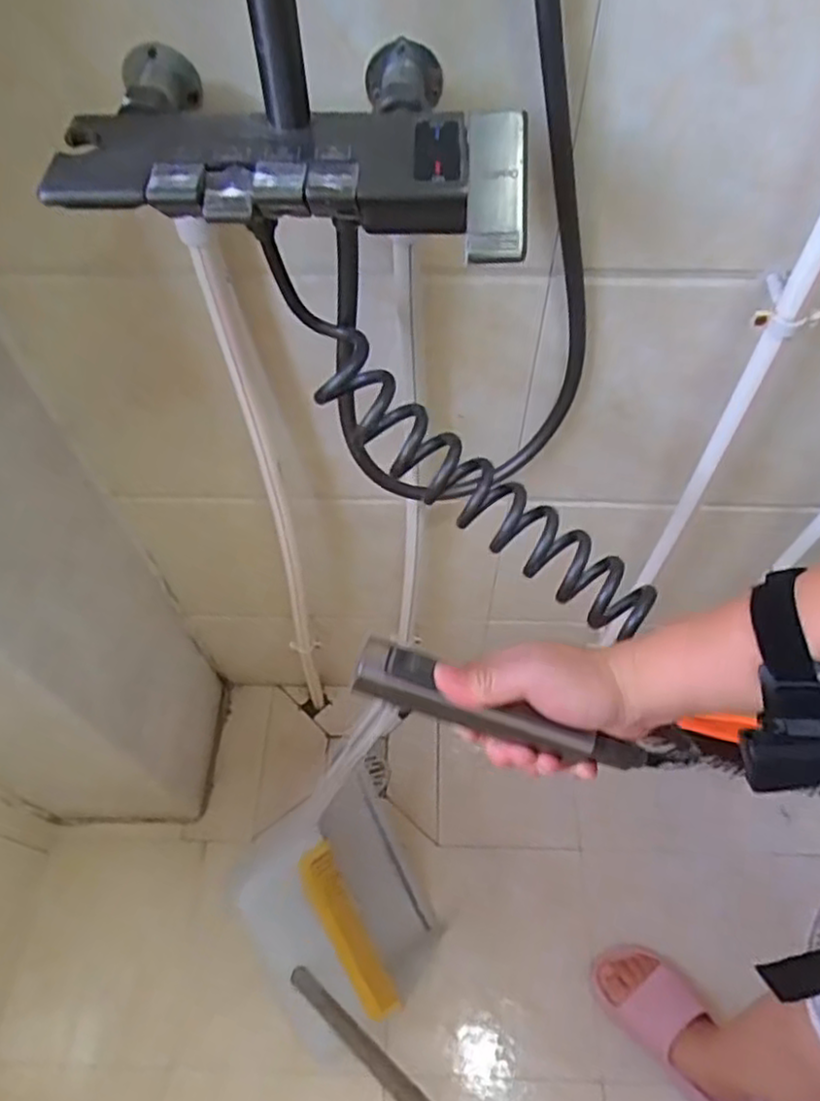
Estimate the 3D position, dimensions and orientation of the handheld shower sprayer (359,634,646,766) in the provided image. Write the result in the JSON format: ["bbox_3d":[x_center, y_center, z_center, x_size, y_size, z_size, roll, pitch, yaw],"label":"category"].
[{"bbox_3d":[0.054,0.093,0.414,0.174,0.023,0.030,21,58,-3],"label":"handheld shower sprayer"}]

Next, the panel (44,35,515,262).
[{"bbox_3d":[-0.063,-0.232,0.420,0.255,0.048,0.151,-1,58,0],"label":"panel"}]

